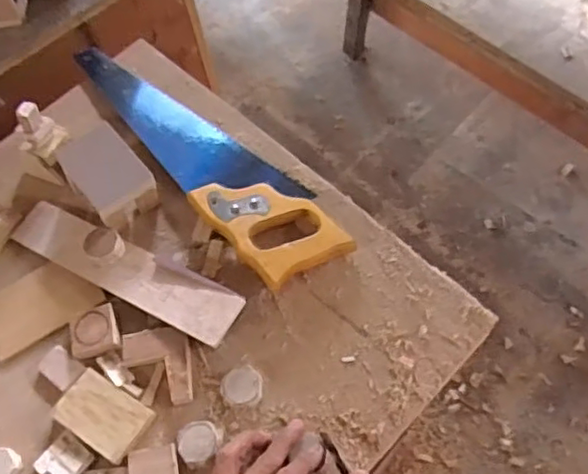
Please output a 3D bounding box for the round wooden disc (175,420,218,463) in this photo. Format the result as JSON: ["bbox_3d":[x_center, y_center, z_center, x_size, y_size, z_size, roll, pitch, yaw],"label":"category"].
[{"bbox_3d":[-0.082,0.175,0.535,0.034,0.009,0.034,-2,63,5],"label":"round wooden disc"}]

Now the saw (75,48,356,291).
[{"bbox_3d":[-0.104,-0.100,0.665,0.098,0.030,0.390,-39,66,-14],"label":"saw"}]

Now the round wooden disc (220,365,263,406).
[{"bbox_3d":[-0.047,0.133,0.557,0.036,0.012,0.033,-2,63,5],"label":"round wooden disc"}]

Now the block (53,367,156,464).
[{"bbox_3d":[-0.168,0.155,0.547,0.077,0.009,0.052,27,69,18],"label":"block"}]

